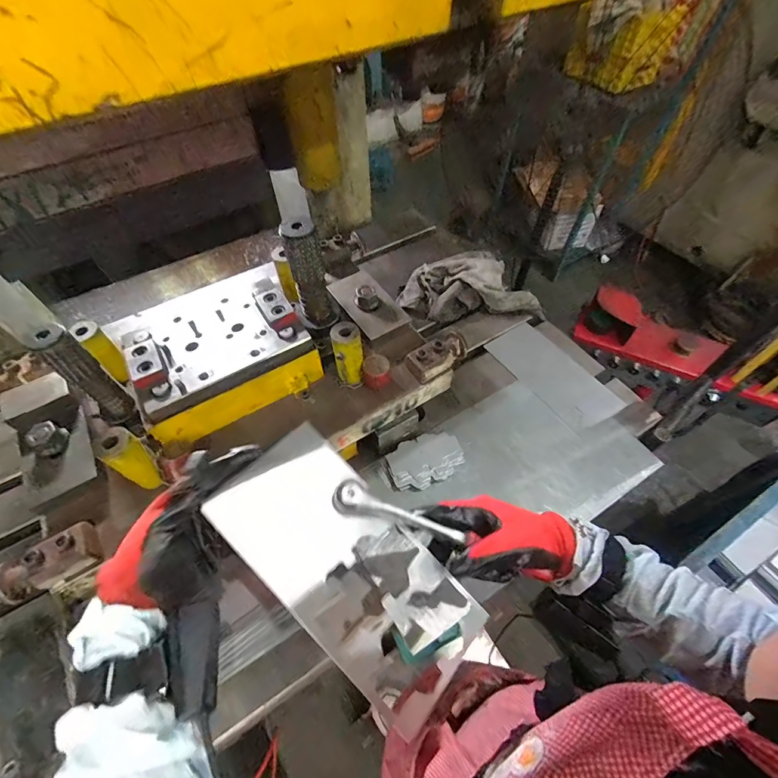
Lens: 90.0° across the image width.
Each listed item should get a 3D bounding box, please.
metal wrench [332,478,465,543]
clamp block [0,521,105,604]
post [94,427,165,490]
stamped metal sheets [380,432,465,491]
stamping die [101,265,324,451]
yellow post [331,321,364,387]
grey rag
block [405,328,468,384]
[{"bbox_3d":[0.006,0.117,0.366,0.121,0.024,0.025,20,58,1],"label":"metal wrench"},{"bbox_3d":[-0.378,0.193,0.432,0.089,0.040,0.047,-31,59,-19],"label":"clamp block"},{"bbox_3d":[-0.308,0.086,0.471,0.041,0.087,0.040,23,59,17],"label":"post"},{"bbox_3d":[0.054,0.117,0.638,0.130,0.023,0.083,-23,59,-15],"label":"stamped metal sheets"},{"bbox_3d":[-0.246,-0.065,0.566,0.231,0.089,0.205,-29,59,-18],"label":"stamping die"},{"bbox_3d":[-0.057,-0.049,0.559,0.038,0.095,0.040,-6,55,-2],"label":"yellow post"},{"bbox_3d":[0.179,-0.226,0.841,0.298,0.085,0.157,3,56,2],"label":"grey rag"},{"bbox_3d":[0.075,-0.051,0.586,0.091,0.042,0.045,-29,59,-17],"label":"block"}]

